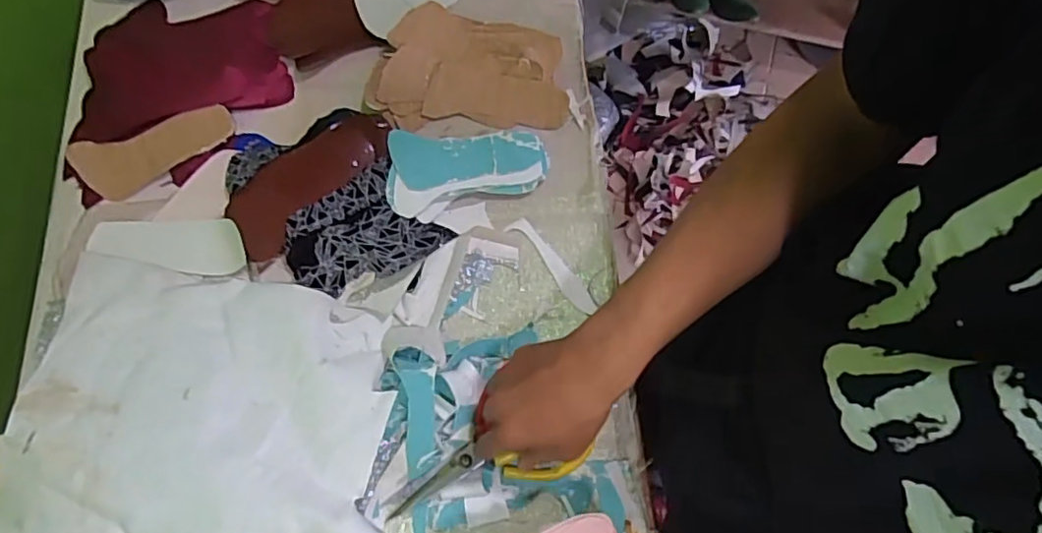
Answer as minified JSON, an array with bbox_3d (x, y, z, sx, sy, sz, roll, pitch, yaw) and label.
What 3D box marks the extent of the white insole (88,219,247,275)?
[{"bbox_3d":[-0.362,-0.021,0.635,0.149,0.011,0.054,0,91,-2],"label":"white insole"}]

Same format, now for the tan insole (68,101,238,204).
[{"bbox_3d":[-0.403,-0.127,0.685,0.167,0.010,0.066,-19,104,-11],"label":"tan insole"}]

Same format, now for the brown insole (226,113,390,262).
[{"bbox_3d":[-0.230,-0.099,0.663,0.076,0.012,0.196,44,76,-5],"label":"brown insole"}]

